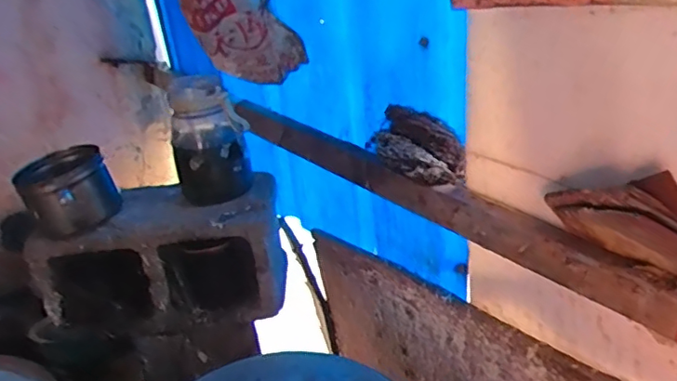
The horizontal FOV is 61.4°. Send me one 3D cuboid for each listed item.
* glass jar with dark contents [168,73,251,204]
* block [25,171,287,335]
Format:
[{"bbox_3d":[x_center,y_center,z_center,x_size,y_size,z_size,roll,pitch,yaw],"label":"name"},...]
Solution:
[{"bbox_3d":[-0.204,-0.075,0.894,0.112,0.176,0.095,-18,30,-22],"label":"glass jar with dark contents"},{"bbox_3d":[-0.283,0.106,0.933,0.379,0.181,0.147,-8,28,-4],"label":"block"}]

